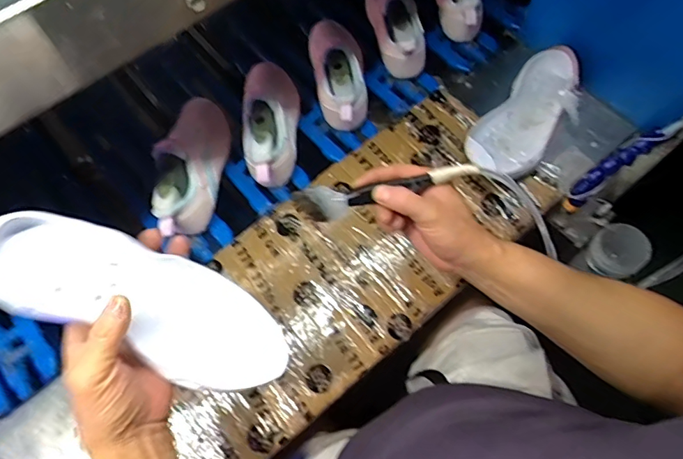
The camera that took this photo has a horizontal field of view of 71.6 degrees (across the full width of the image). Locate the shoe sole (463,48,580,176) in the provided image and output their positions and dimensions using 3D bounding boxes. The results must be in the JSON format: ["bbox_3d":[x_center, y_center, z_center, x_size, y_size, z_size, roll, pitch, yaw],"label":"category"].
[{"bbox_3d":[0.271,-0.164,0.692,0.100,0.044,0.253,34,70,15],"label":"shoe sole"}]

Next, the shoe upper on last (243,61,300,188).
[{"bbox_3d":[-0.105,-0.172,0.701,0.076,0.085,0.237,-3,65,-1],"label":"shoe upper on last"}]

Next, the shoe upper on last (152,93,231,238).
[{"bbox_3d":[-0.214,-0.100,0.674,0.076,0.085,0.241,3,65,2],"label":"shoe upper on last"}]

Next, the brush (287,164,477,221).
[{"bbox_3d":[0.042,-0.040,0.457,0.175,0.025,0.025,-14,65,3],"label":"brush"}]

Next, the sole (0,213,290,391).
[{"bbox_3d":[-0.155,0.058,0.377,0.236,0.023,0.084,28,65,-17],"label":"sole"}]

